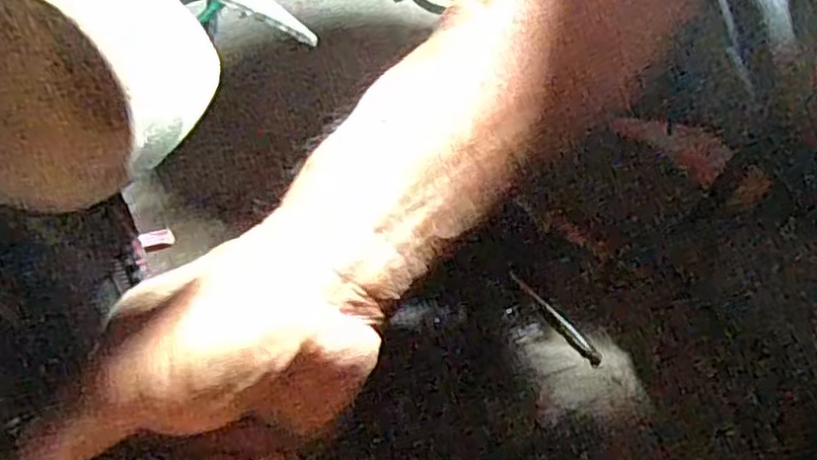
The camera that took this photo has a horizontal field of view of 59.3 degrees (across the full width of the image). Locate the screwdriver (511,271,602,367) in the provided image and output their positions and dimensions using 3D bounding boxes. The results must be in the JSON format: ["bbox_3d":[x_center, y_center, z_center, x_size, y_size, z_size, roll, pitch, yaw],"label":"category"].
[{"bbox_3d":[0.119,0.071,0.580,0.013,0.005,0.098,-42,84,-21],"label":"screwdriver"}]

